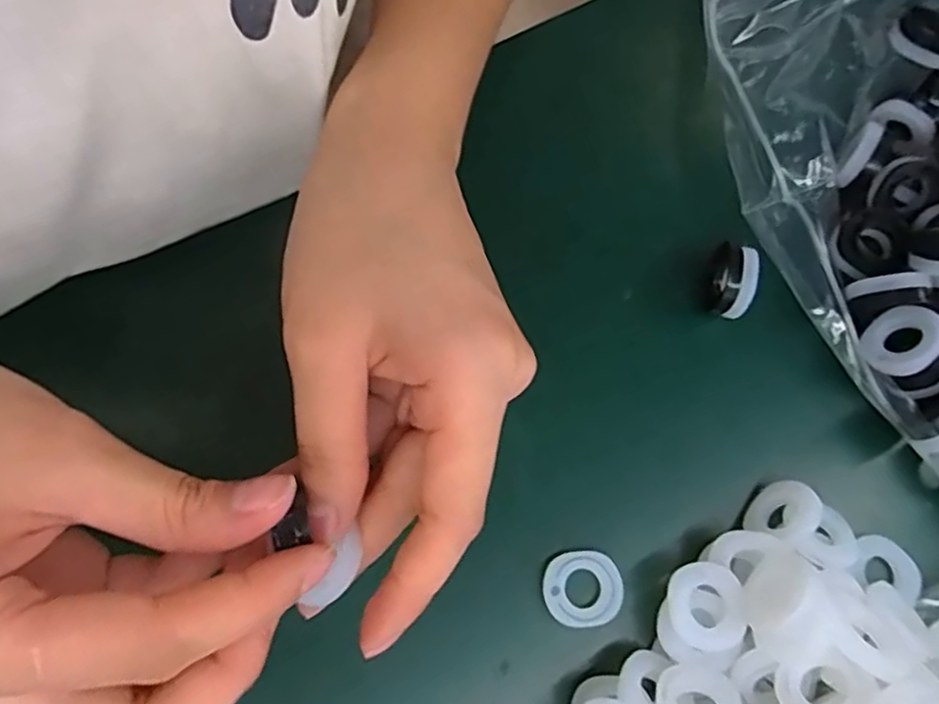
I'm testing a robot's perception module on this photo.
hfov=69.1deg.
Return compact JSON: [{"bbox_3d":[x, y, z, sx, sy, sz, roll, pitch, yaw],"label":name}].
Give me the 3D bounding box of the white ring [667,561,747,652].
[{"bbox_3d":[0.077,0.083,0.222,0.023,0.008,0.026,11,73,1],"label":"white ring"}]

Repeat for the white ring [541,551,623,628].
[{"bbox_3d":[0.039,0.082,0.237,0.027,0.005,0.024,-2,73,-3],"label":"white ring"}]

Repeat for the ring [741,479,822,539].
[{"bbox_3d":[0.112,0.057,0.244,0.027,0.008,0.020,-37,62,27],"label":"ring"}]

